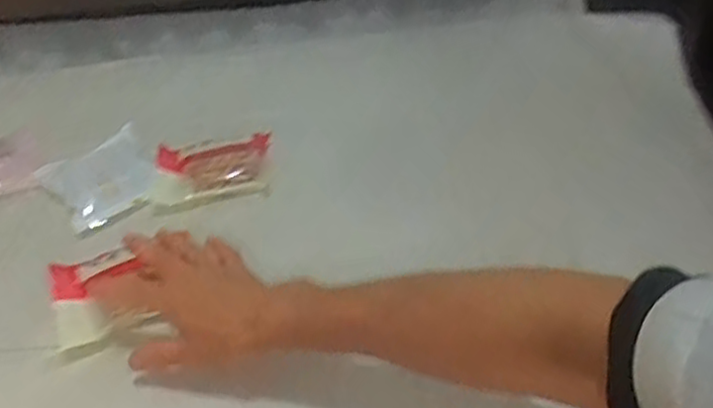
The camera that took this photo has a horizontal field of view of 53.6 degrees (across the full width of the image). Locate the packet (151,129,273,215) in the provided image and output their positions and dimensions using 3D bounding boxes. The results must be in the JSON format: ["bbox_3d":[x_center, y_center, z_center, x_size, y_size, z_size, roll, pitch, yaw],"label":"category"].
[{"bbox_3d":[-0.148,-0.037,0.706,0.118,0.029,0.099,-5,37,2],"label":"packet"}]

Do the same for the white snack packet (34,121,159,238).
[{"bbox_3d":[-0.255,-0.025,0.707,0.106,0.037,0.101,-24,40,-22],"label":"white snack packet"}]

